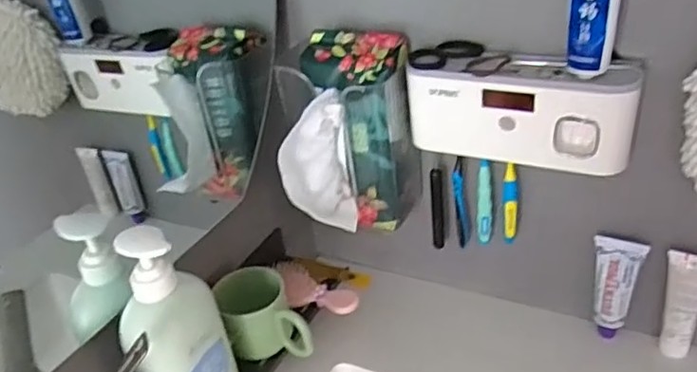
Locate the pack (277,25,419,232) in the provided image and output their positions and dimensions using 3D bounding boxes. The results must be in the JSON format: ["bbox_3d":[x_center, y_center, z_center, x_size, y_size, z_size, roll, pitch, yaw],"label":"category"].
[{"bbox_3d":[0.003,-0.046,0.638,0.142,0.200,0.135,-4,32,4],"label":"pack"}]

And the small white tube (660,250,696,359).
[{"bbox_3d":[0.351,0.138,0.630,0.043,0.154,0.022,23,42,39],"label":"small white tube"}]

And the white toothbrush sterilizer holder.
[{"bbox_3d":[0.165,-0.074,0.580,0.210,0.099,0.046,10,35,25],"label":"white toothbrush sterilizer holder"}]

